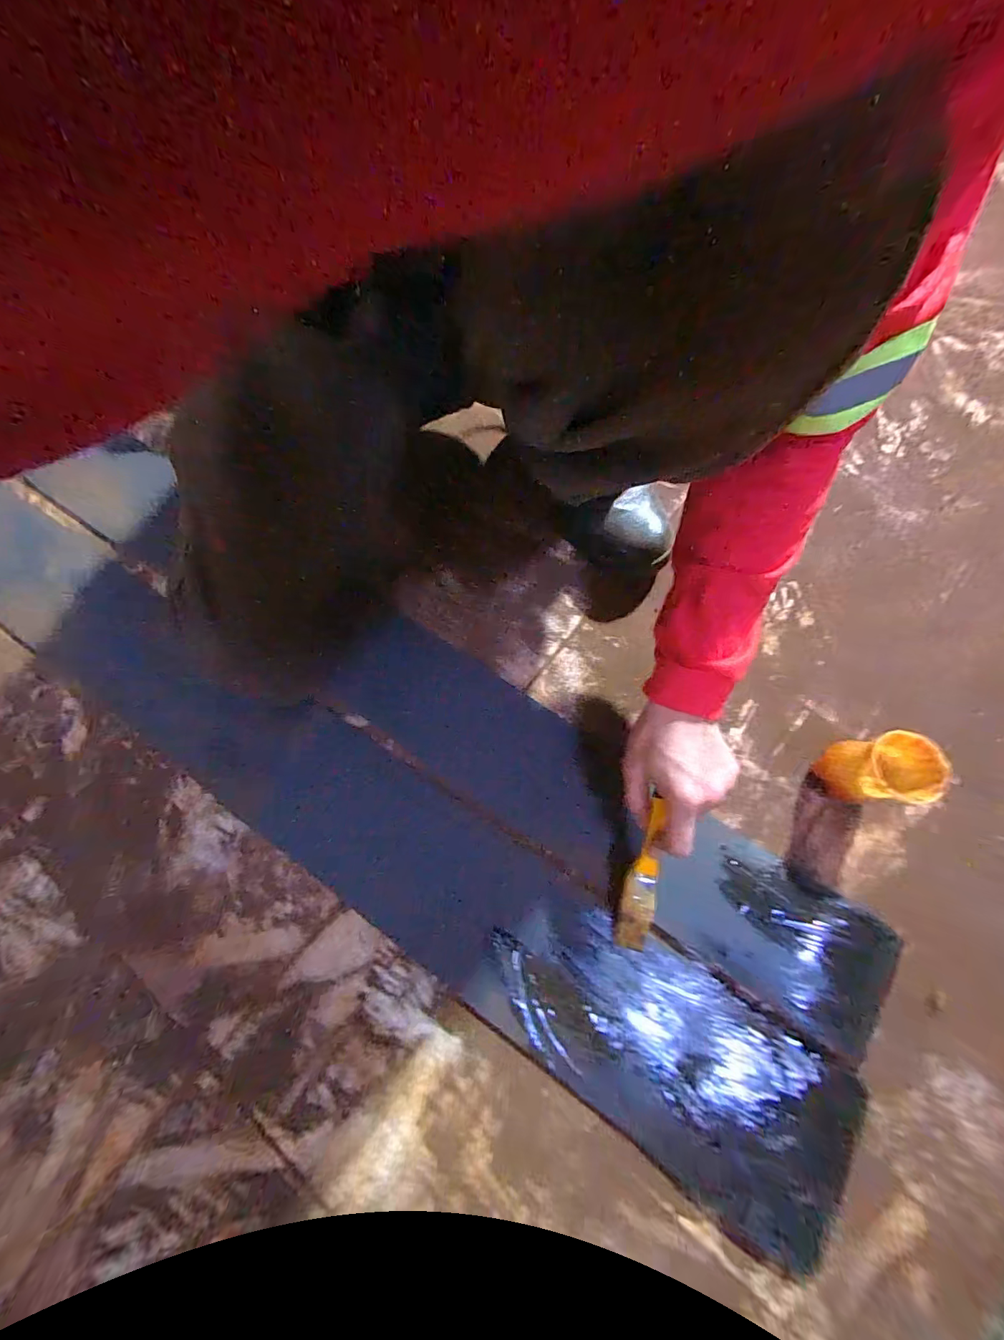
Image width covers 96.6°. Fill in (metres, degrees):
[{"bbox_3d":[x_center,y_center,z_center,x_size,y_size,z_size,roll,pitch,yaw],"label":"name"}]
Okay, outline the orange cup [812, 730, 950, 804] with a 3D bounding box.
[{"bbox_3d":[0.334,0.090,0.405,0.052,0.087,0.057,-4,72,-2],"label":"orange cup"}]

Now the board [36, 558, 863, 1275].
[{"bbox_3d":[-0.097,0.169,0.422,0.845,0.033,0.138,32,74,10],"label":"board"}]

